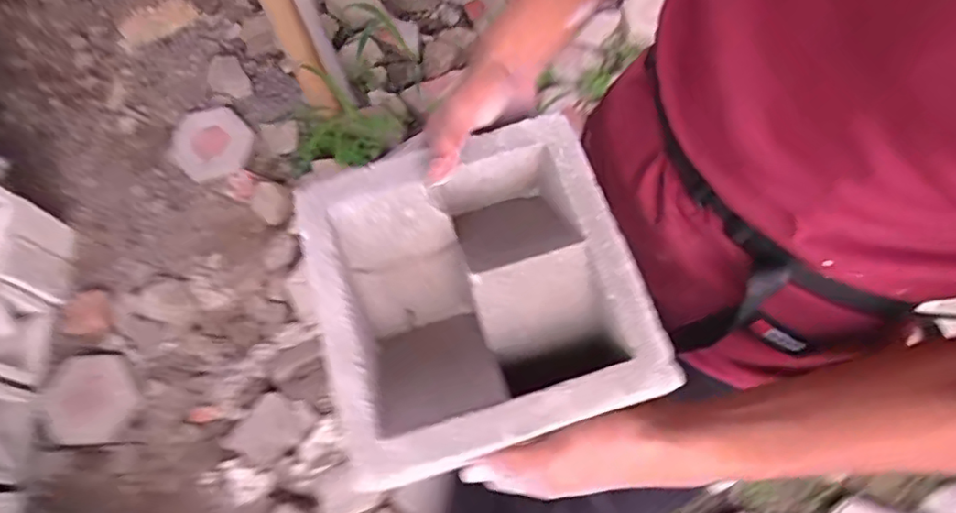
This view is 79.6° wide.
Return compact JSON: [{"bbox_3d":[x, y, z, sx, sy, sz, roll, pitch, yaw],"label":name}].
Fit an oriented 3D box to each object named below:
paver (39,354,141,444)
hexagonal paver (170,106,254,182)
[{"bbox_3d":[-0.890,0.327,1.324,0.205,0.037,0.195,-4,65,1],"label":"paver"},{"bbox_3d":[-0.717,-0.305,1.551,0.193,0.046,0.209,30,69,-2],"label":"hexagonal paver"}]

